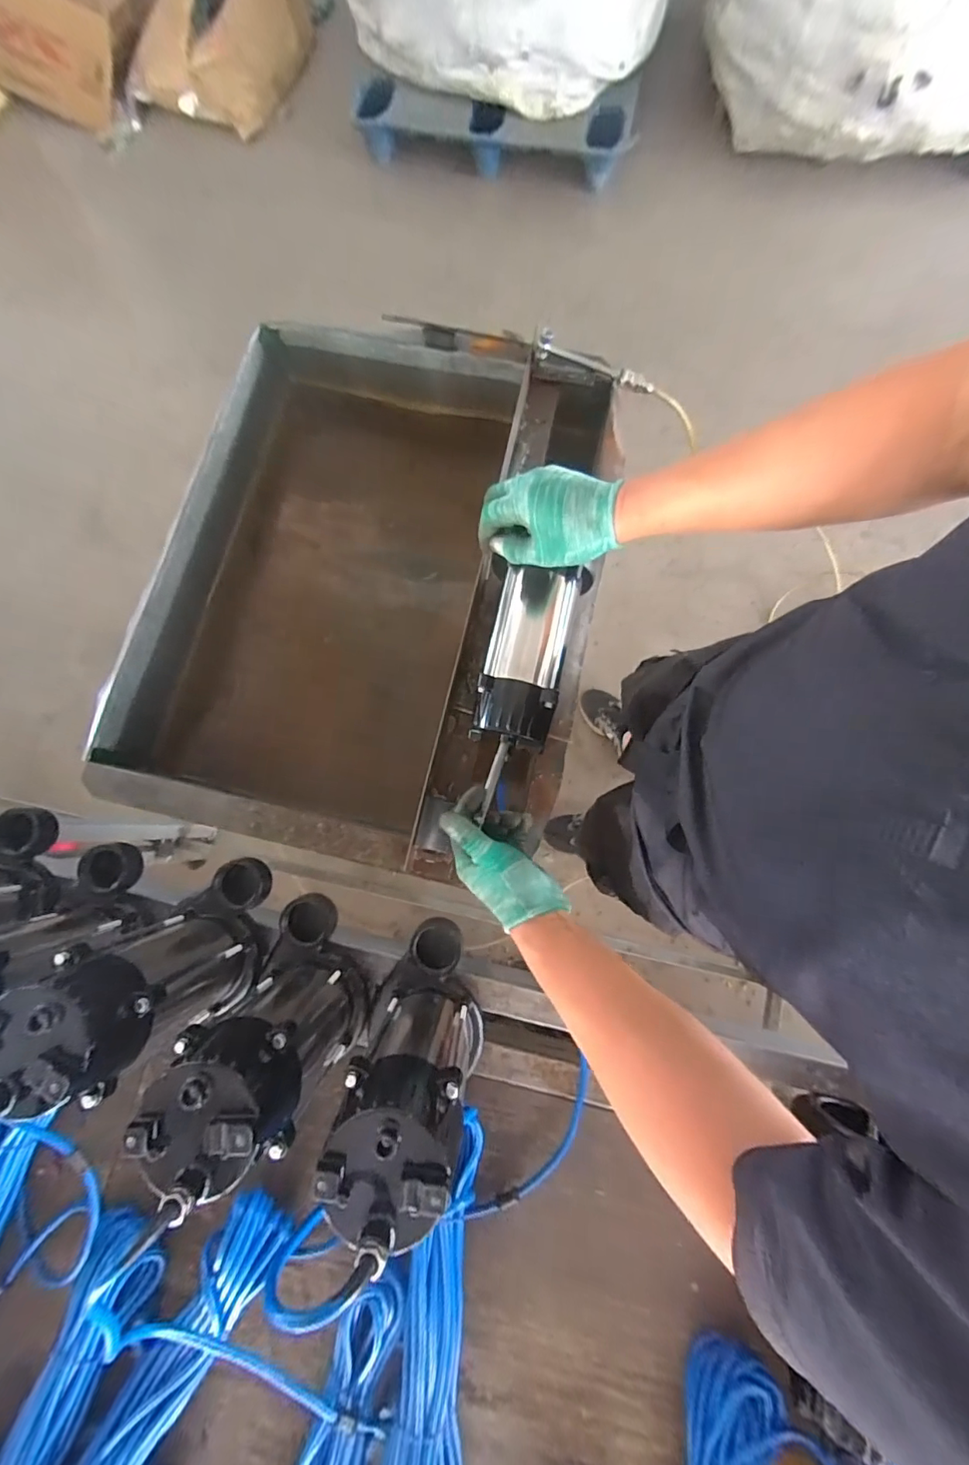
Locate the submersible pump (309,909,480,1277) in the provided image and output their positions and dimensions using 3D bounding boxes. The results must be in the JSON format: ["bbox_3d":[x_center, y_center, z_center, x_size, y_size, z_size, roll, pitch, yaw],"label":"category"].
[{"bbox_3d":[-0.064,0.273,0.434,0.111,0.246,0.157,1,79,2],"label":"submersible pump"}]

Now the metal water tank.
[{"bbox_3d":[-0.164,-0.207,0.778,0.629,0.280,0.741,14,80,4],"label":"metal water tank"}]

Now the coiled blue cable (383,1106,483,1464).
[{"bbox_3d":[-0.037,0.546,0.471,0.072,0.066,0.344,7,79,3],"label":"coiled blue cable"}]

